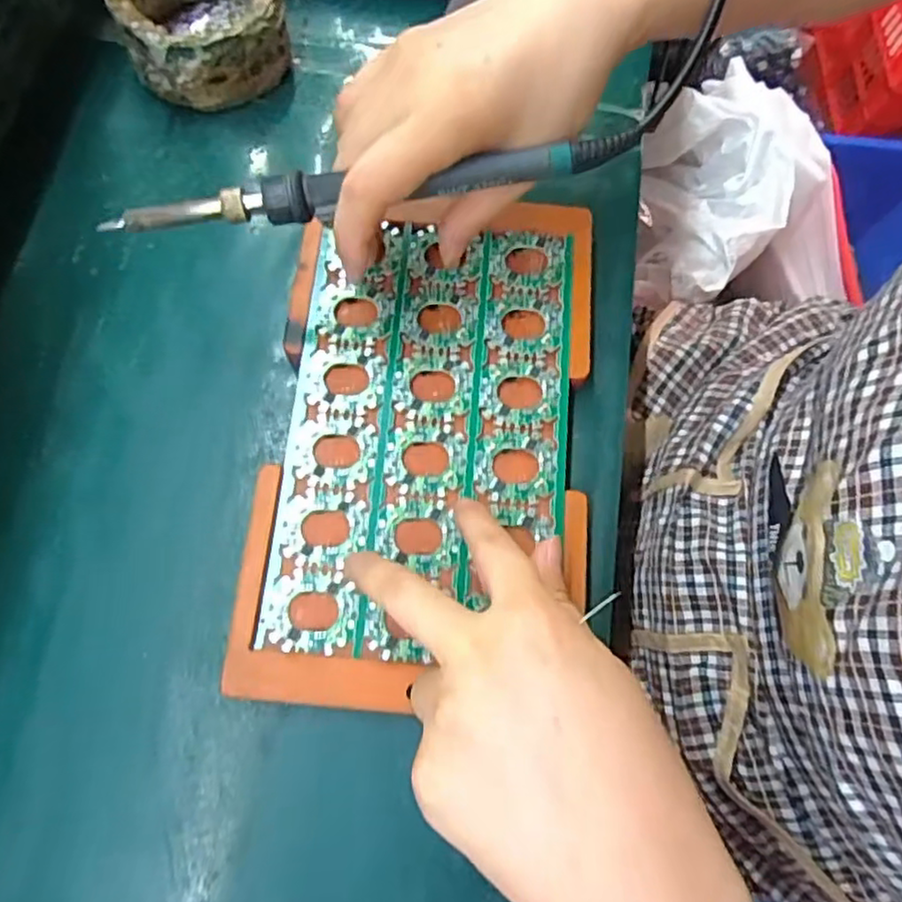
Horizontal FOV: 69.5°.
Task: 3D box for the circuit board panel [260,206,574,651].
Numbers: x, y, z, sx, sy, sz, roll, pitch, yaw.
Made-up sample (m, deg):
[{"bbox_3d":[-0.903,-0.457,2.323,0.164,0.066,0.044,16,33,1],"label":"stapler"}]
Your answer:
[{"bbox_3d":[-0.010,-0.011,0.287,0.119,0.007,0.195,4,74,3],"label":"circuit board panel"}]

